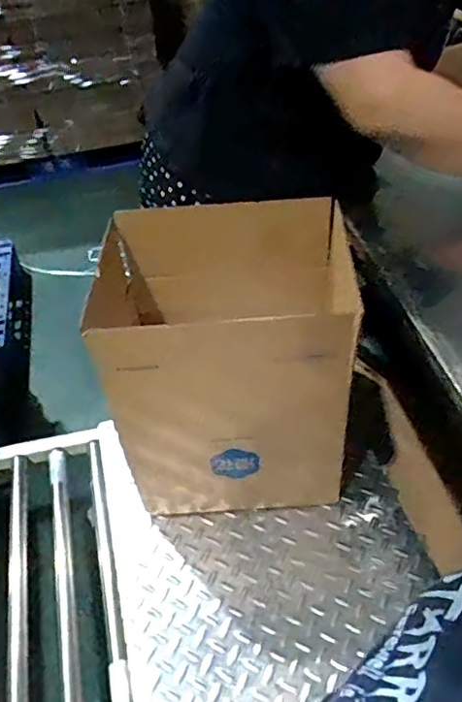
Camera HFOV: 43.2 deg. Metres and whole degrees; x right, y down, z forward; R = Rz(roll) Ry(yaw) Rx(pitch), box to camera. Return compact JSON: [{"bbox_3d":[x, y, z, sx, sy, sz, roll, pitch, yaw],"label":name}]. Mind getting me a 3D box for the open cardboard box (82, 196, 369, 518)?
[{"bbox_3d":[-0.020,0.026,0.978,0.374,0.494,0.312,-3,44,2],"label":"open cardboard box"}]

